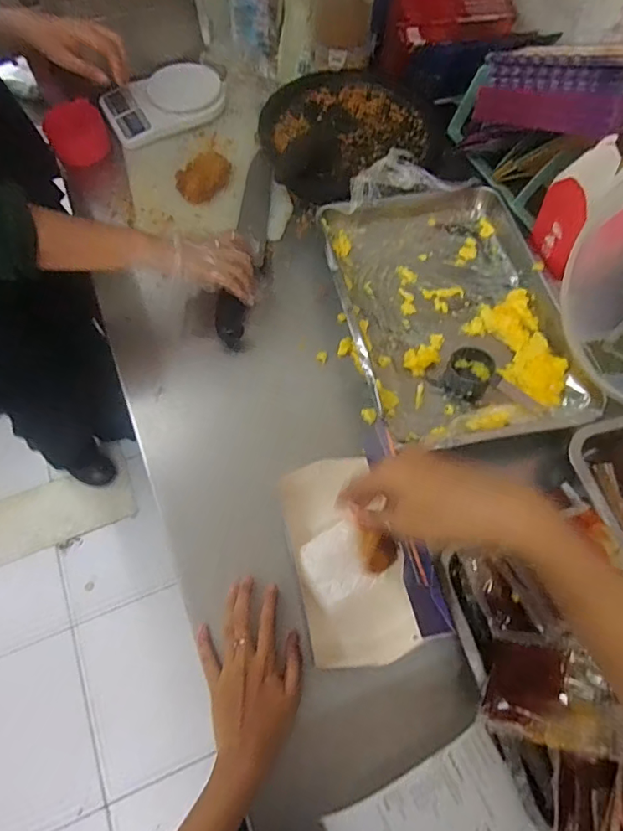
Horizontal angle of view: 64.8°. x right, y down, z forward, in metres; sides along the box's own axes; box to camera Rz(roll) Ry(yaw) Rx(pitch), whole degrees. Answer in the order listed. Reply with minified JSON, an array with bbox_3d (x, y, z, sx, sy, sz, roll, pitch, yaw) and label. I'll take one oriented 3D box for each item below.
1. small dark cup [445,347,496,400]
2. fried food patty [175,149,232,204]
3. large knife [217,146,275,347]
[{"bbox_3d":[0.192,-0.052,0.601,0.053,0.029,0.056,0,64,-1],"label":"small dark cup"},{"bbox_3d":[-0.157,-0.356,0.736,0.062,0.024,0.090,39,70,16],"label":"fried food patty"},{"bbox_3d":[-0.088,-0.249,0.691,0.046,0.020,0.347,4,64,1],"label":"large knife"}]

